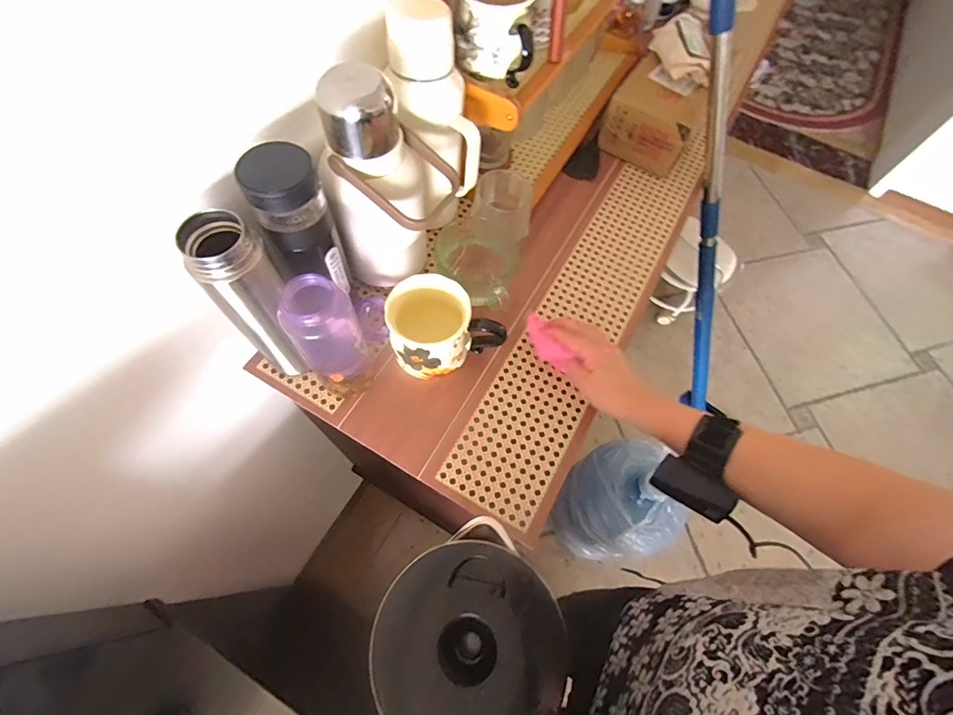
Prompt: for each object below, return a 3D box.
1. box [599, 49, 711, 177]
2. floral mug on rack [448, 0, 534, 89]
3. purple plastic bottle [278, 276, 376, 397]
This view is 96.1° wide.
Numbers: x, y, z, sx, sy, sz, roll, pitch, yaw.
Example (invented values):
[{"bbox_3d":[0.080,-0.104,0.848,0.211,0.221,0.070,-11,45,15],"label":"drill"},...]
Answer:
[{"bbox_3d":[0.292,-0.389,0.701,0.135,0.103,0.117,32,66,12],"label":"box"},{"bbox_3d":[0.033,-0.380,0.500,0.106,0.085,0.084,30,66,11],"label":"floral mug on rack"},{"bbox_3d":[-0.149,-0.019,0.446,0.061,0.165,0.072,-13,66,-10],"label":"purple plastic bottle"}]

